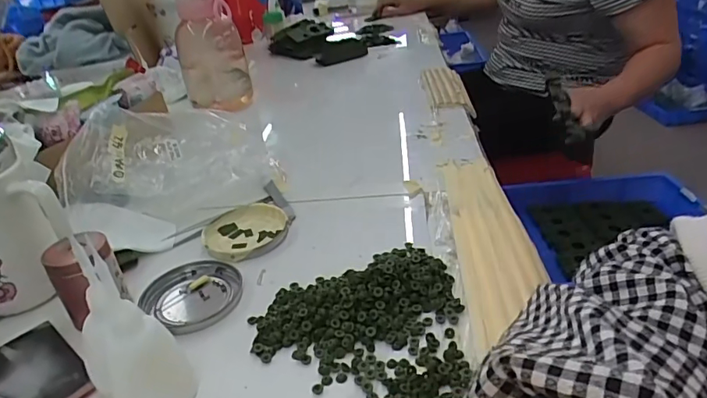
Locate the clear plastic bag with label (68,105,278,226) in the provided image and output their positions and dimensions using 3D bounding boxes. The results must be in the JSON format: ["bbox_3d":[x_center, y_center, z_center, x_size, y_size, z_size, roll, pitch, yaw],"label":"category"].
[{"bbox_3d":[-0.190,-0.042,0.536,0.211,0.089,0.115,-14,31,-15],"label":"clear plastic bag with label"}]

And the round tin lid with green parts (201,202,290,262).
[{"bbox_3d":[-0.103,0.032,0.479,0.082,0.014,0.074,-26,35,-32],"label":"round tin lid with green parts"}]

